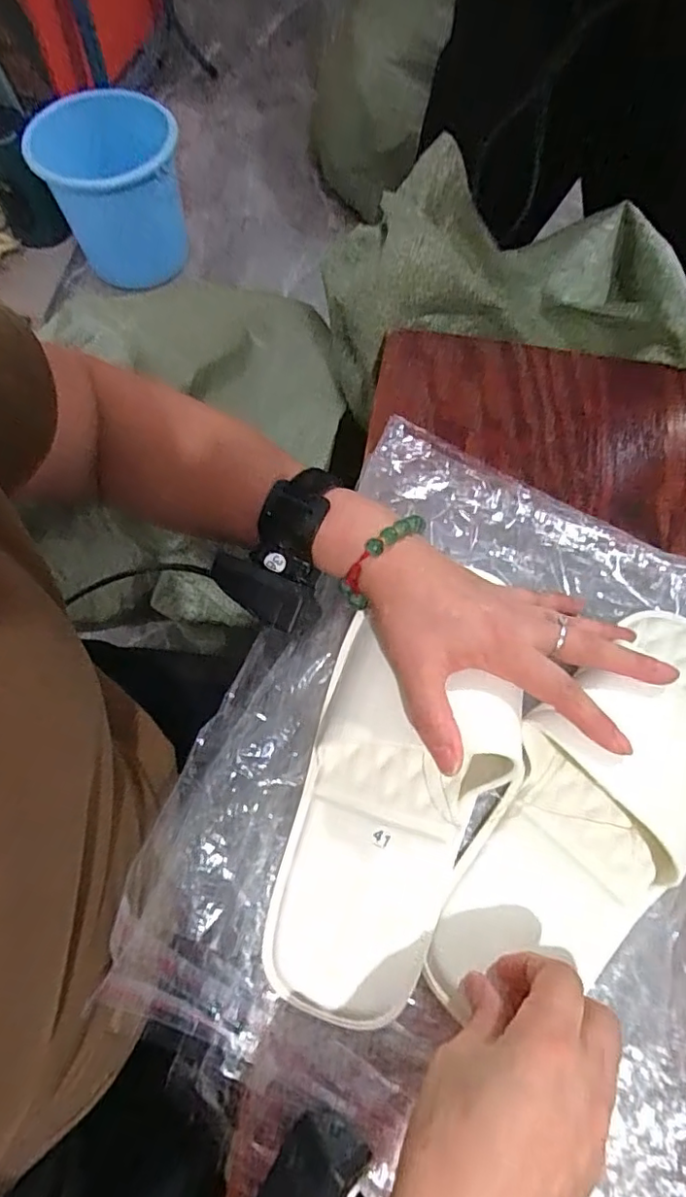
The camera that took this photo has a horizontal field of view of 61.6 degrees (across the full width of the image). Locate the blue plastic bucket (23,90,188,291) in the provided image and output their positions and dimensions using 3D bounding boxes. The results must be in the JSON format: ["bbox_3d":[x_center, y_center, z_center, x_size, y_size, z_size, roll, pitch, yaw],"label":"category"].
[{"bbox_3d":[-0.501,-0.901,1.279,0.289,0.229,0.311,-13,68,-5],"label":"blue plastic bucket"}]

